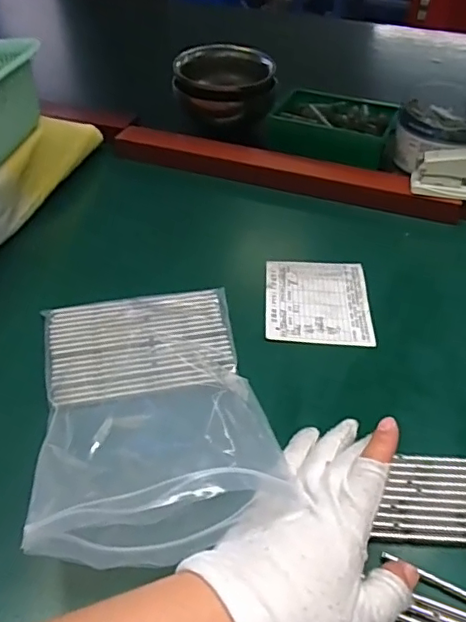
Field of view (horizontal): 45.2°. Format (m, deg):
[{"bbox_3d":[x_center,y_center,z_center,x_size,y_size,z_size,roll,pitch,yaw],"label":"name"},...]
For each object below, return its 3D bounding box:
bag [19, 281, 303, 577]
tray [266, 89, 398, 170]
[{"bbox_3d":[-0.056,0.049,0.374,0.140,0.056,0.224,-9,43,-9],"label":"bag"},{"bbox_3d":[0.120,-0.219,0.676,0.145,0.055,0.087,16,45,17],"label":"tray"}]

